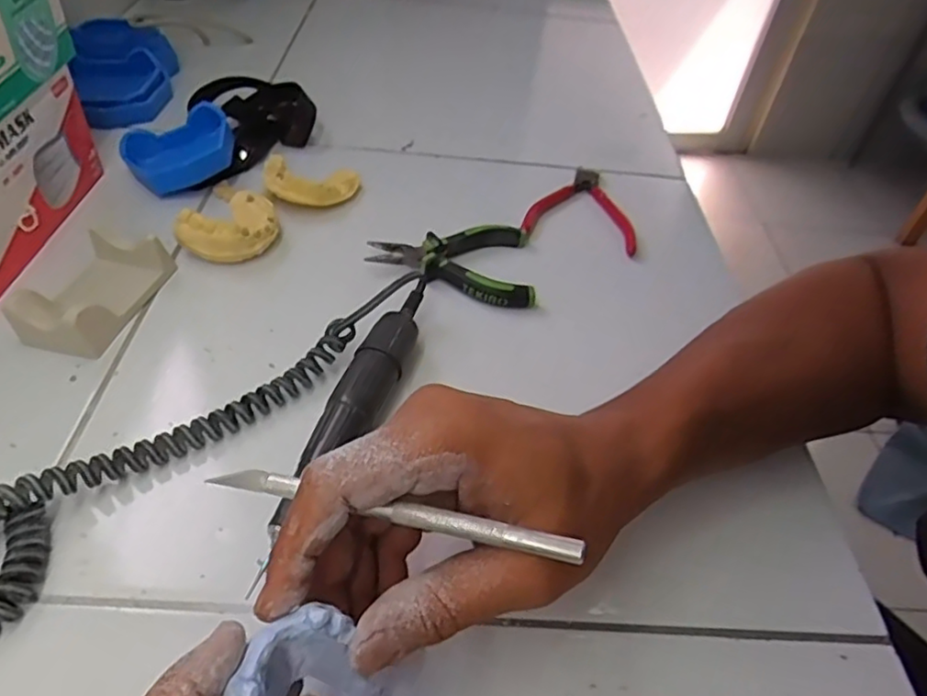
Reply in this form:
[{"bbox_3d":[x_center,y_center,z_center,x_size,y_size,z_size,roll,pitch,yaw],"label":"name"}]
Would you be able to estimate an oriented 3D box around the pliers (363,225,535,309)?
[{"bbox_3d":[-0.008,-0.058,0.440,0.109,0.017,0.073,1,45,-6],"label":"pliers"}]

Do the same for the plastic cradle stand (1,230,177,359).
[{"bbox_3d":[-0.221,-0.035,0.377,0.052,0.033,0.084,11,45,3],"label":"plastic cradle stand"}]

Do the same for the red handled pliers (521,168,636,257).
[{"bbox_3d":[0.094,-0.114,0.510,0.085,0.013,0.098,10,45,2],"label":"red handled pliers"}]

